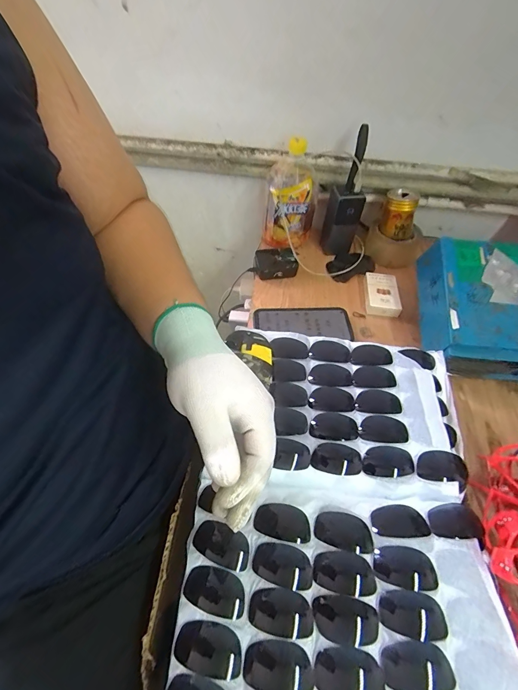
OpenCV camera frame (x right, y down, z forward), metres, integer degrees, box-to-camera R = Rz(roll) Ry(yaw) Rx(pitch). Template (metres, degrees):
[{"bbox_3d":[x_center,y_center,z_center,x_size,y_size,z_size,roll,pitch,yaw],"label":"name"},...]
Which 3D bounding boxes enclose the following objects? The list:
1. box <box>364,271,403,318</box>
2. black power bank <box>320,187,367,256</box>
[{"bbox_3d":[0.224,-0.093,0.624,0.057,0.028,0.085,6,54,1],"label":"box"},{"bbox_3d":[0.159,-0.236,0.660,0.063,0.129,0.032,17,54,9],"label":"black power bank"}]

